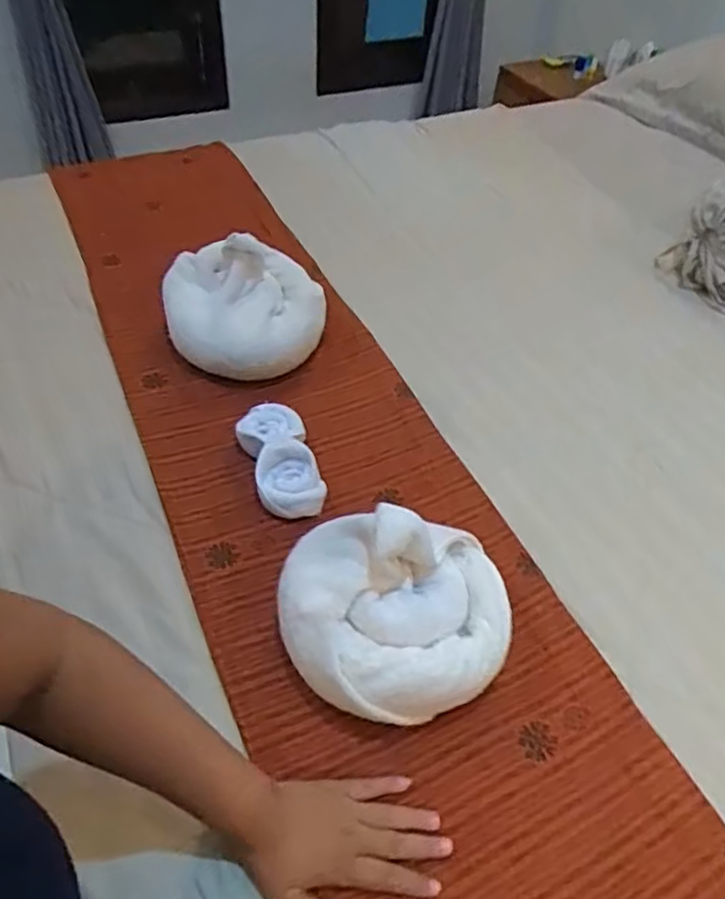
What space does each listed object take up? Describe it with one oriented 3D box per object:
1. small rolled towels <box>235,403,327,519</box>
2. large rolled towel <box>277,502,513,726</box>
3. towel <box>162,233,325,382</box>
[{"bbox_3d":[-0.093,0.008,0.748,0.078,0.052,0.157,-11,49,-14],"label":"small rolled towels"},{"bbox_3d":[0.031,0.131,0.587,0.200,0.131,0.181,-6,48,-9],"label":"large rolled towel"},{"bbox_3d":[-0.153,-0.189,0.868,0.201,0.122,0.167,-9,49,-12],"label":"towel"}]

